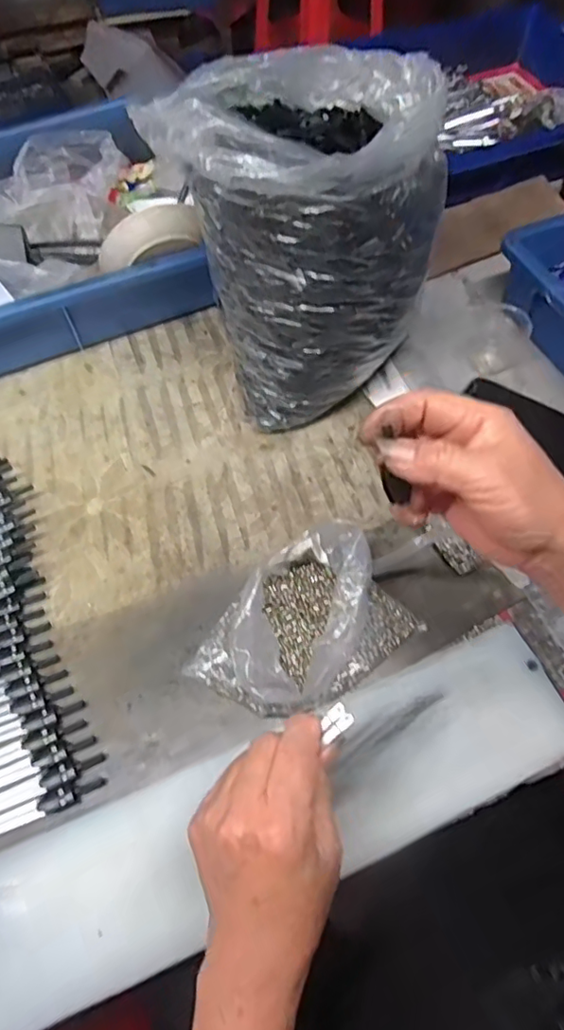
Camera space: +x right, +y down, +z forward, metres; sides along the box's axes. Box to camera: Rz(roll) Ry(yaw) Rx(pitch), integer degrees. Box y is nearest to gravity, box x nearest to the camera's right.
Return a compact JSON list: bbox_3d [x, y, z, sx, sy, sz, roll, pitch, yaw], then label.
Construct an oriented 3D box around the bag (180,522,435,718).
[{"bbox_3d":[0.014,0.080,0.390,0.151,0.050,0.099,-33,65,-16],"label":"bag"}]

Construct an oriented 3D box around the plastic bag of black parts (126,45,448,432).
[{"bbox_3d":[0.022,-0.205,0.458,0.181,0.239,0.170,12,61,7],"label":"plastic bag of black parts"}]

